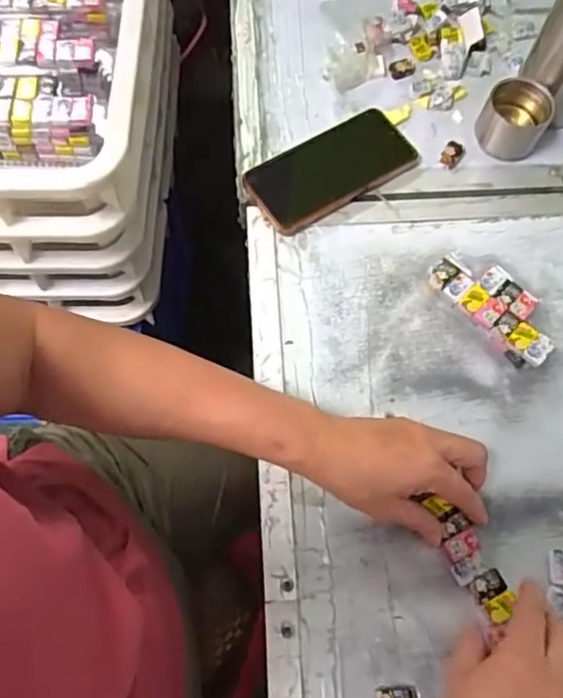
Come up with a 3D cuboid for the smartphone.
[{"bbox_3d":[0.049,-0.179,0.596,0.165,0.015,0.079,-30,72,-11],"label":"smartphone"}]

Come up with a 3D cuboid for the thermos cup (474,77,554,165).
[{"bbox_3d":[0.231,-0.228,0.601,0.060,0.047,0.063,0,69,0],"label":"thermos cup"}]

